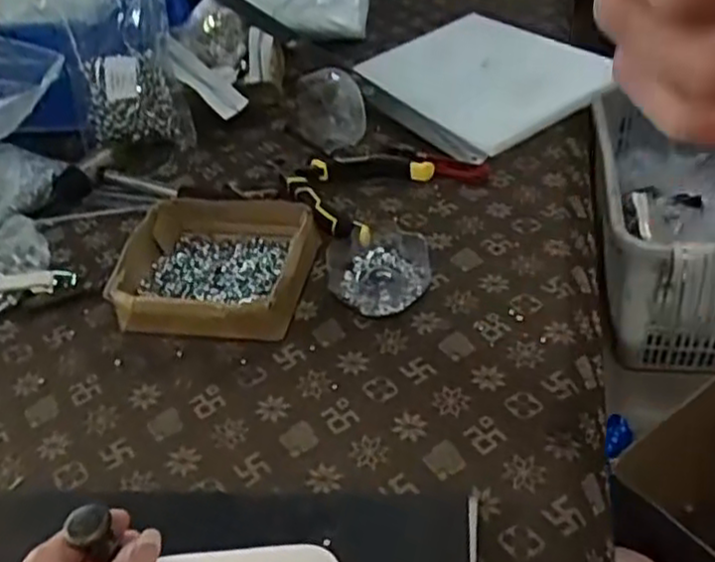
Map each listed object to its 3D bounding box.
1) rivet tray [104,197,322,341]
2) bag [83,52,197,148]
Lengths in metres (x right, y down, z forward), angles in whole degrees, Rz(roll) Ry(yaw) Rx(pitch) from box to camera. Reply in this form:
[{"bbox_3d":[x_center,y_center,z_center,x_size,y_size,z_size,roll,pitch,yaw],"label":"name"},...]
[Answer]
[{"bbox_3d":[-0.111,-0.015,0.586,0.148,0.038,0.140,1,42,10],"label":"rivet tray"},{"bbox_3d":[-0.221,-0.181,0.744,0.100,0.088,0.024,-7,23,-16],"label":"bag"}]

